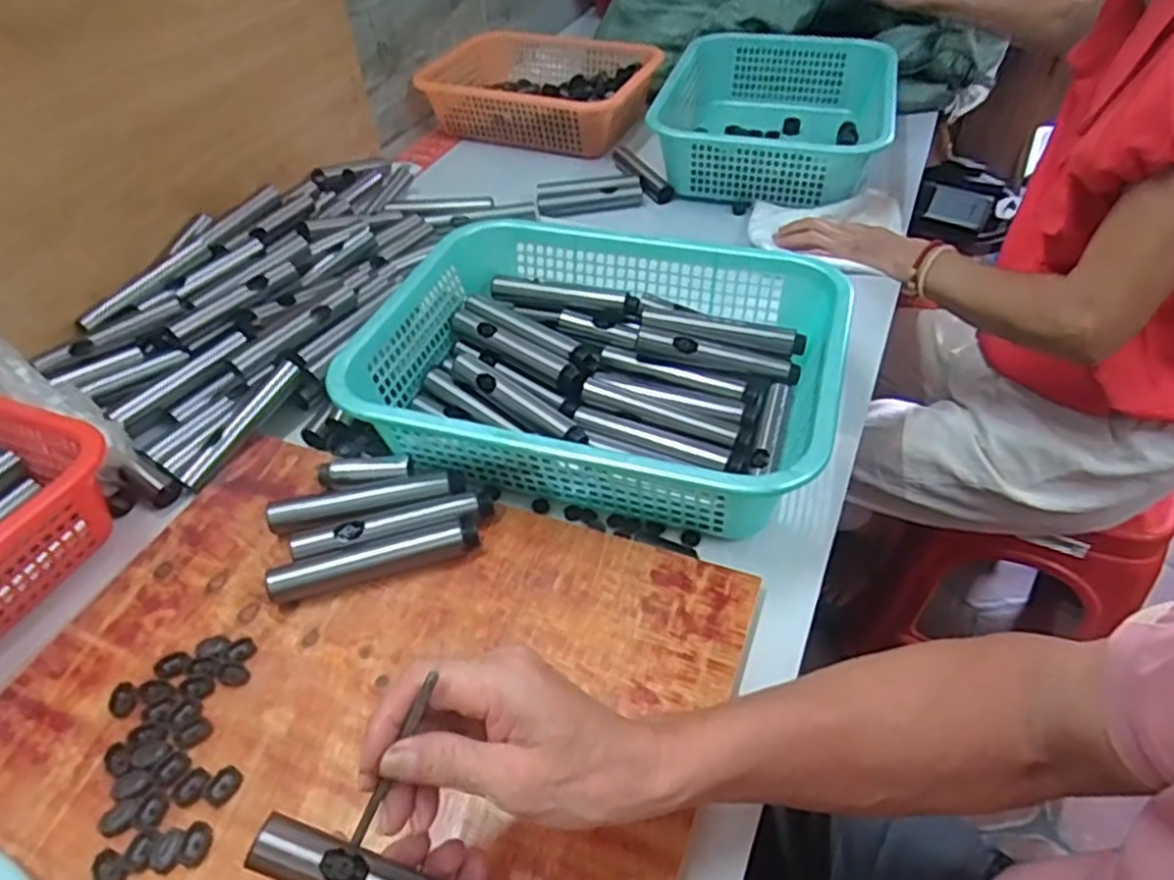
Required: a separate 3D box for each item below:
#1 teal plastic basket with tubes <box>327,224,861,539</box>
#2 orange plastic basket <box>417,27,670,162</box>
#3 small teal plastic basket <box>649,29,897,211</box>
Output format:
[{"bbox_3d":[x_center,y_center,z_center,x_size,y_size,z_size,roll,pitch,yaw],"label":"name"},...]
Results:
[{"bbox_3d":[0.011,-0.065,0.634,0.370,0.087,0.284,10,47,13],"label":"teal plastic basket with tubes"},{"bbox_3d":[-0.065,-0.554,1.167,0.331,0.089,0.256,14,48,16],"label":"orange plastic basket"},{"bbox_3d":[0.259,-0.456,1.052,0.323,0.109,0.366,12,48,15],"label":"small teal plastic basket"}]

